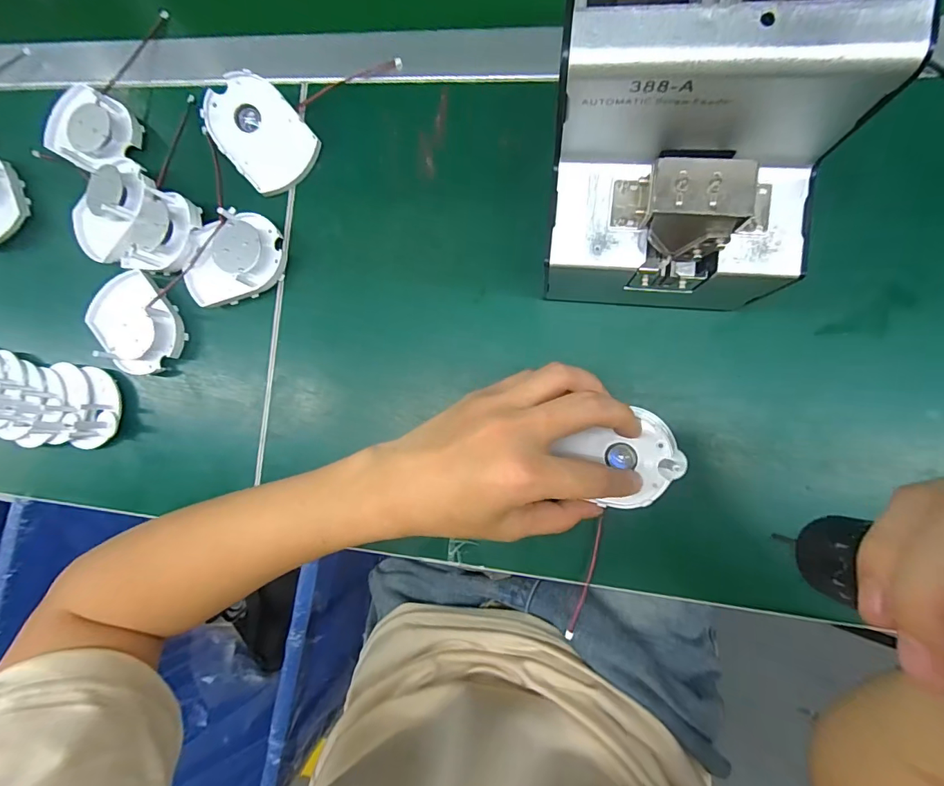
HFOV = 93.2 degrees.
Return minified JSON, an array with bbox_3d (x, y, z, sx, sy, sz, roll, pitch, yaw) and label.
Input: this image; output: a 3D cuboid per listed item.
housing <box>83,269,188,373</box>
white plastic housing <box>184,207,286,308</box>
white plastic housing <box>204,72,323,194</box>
[{"bbox_3d":[-0.255,-0.053,0.339,0.059,0.028,0.073,-36,84,6],"label":"housing"},{"bbox_3d":[-0.182,-0.101,0.336,0.075,0.027,0.058,-15,87,8],"label":"white plastic housing"},{"bbox_3d":[-0.155,-0.190,0.329,0.066,0.021,0.075,-25,105,7],"label":"white plastic housing"}]

